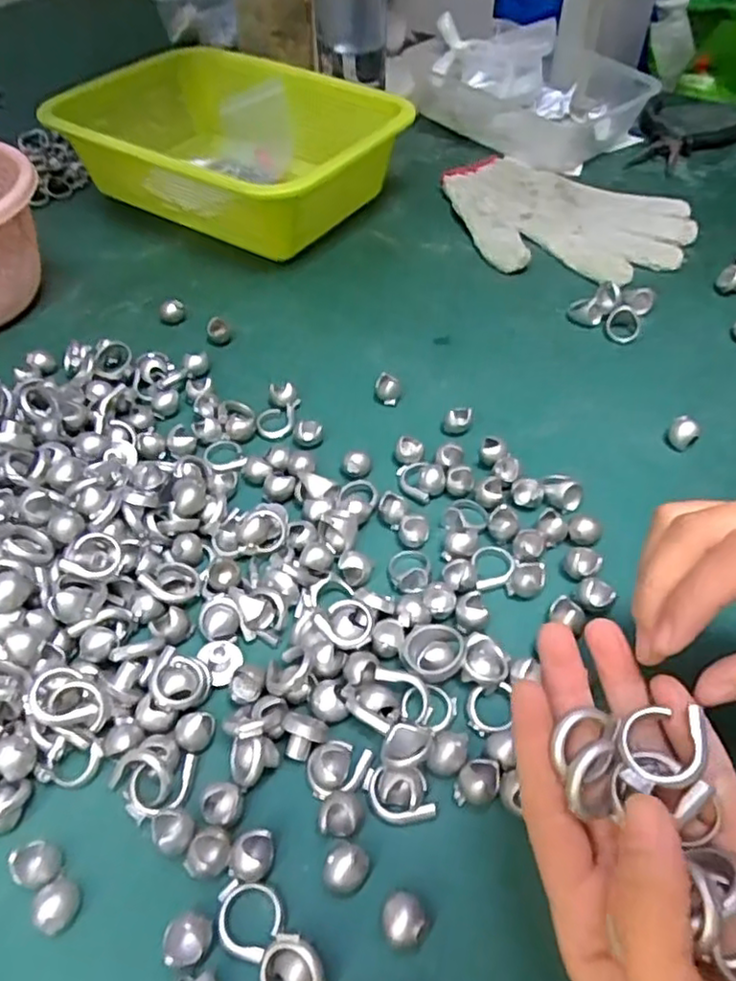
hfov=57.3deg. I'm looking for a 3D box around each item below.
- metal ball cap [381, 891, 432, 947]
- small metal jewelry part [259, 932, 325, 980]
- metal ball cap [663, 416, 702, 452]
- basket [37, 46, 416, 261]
[{"bbox_3d":[0.013,0.151,0.236,0.016,0.012,0.016,-1,49,1],"label":"metal ball cap"},{"bbox_3d":[-0.025,0.161,0.223,0.021,0.014,0.022,-32,55,-24],"label":"small metal jewelry part"},{"bbox_3d":[0.180,-0.033,0.385,0.017,0.017,0.013,23,53,21],"label":"metal ball cap"},{"bbox_3d":[-0.133,-0.296,0.583,0.332,0.078,0.203,24,54,21],"label":"basket"}]

